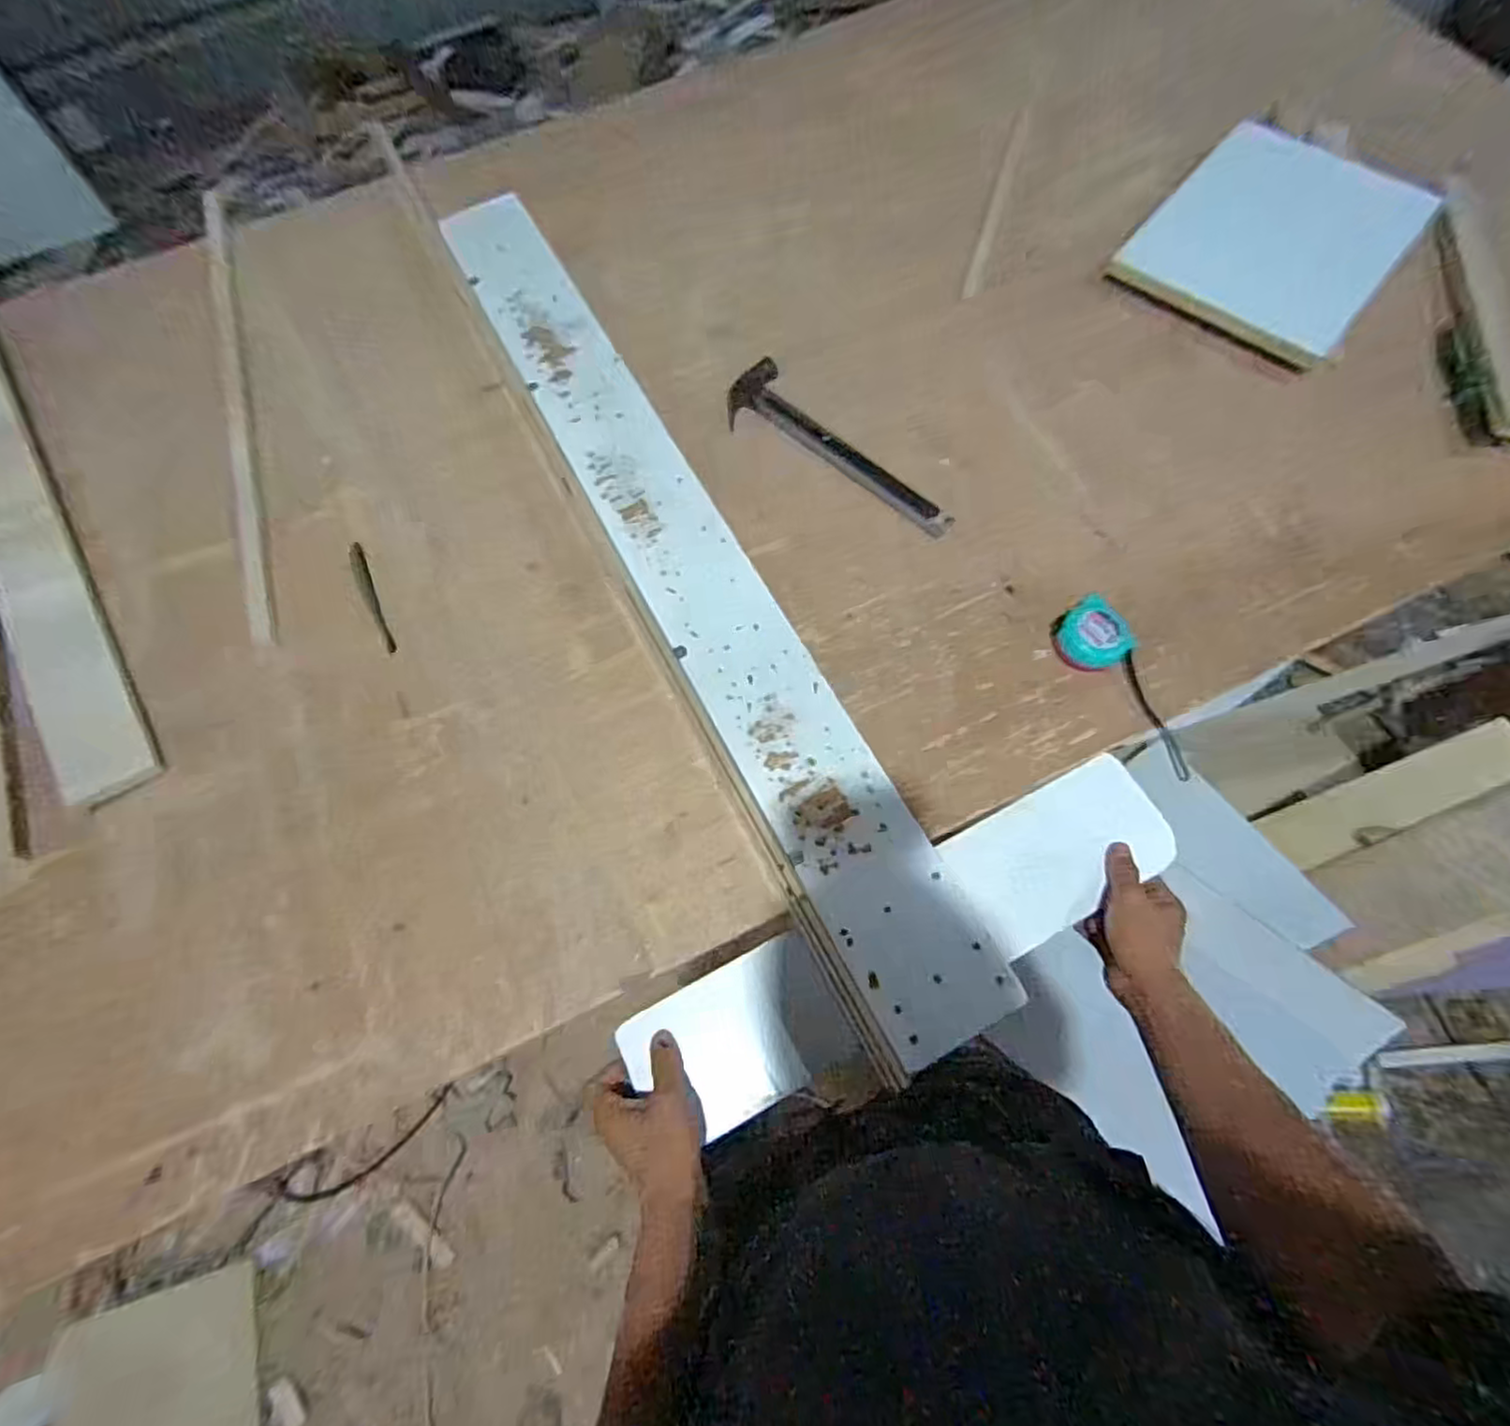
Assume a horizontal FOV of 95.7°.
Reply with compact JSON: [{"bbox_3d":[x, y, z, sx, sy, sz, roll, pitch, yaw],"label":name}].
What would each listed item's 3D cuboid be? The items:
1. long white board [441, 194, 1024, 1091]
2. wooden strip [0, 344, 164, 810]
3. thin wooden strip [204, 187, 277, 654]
[{"bbox_3d":[-0.088,-0.197,0.750,0.146,0.033,1.134,-26,71,-9],"label":"long white board"},{"bbox_3d":[-0.864,-0.227,0.802,0.091,0.020,0.786,-29,73,-21],"label":"wooden strip"},{"bbox_3d":[-0.670,-0.422,0.875,0.032,0.015,0.786,-19,72,-6],"label":"thin wooden strip"}]

